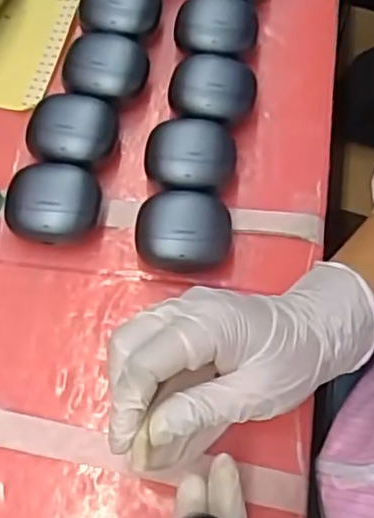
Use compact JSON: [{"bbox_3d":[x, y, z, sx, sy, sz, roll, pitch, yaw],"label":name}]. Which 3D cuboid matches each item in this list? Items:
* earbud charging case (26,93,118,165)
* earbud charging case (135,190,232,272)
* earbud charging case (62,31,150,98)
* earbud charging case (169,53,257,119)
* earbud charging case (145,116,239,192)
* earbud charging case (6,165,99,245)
[{"bbox_3d":[-0.074,-0.079,0.436,0.054,0.028,0.049,9,67,4],"label":"earbud charging case"},{"bbox_3d":[-0.002,-0.016,0.410,0.055,0.031,0.047,0,67,1],"label":"earbud charging case"},{"bbox_3d":[-0.055,-0.130,0.458,0.056,0.029,0.054,-3,67,-1],"label":"earbud charging case"},{"bbox_3d":[0.017,-0.111,0.450,0.055,0.035,0.047,9,67,4],"label":"earbud charging case"},{"bbox_3d":[0.002,-0.062,0.430,0.054,0.031,0.051,11,67,5],"label":"earbud charging case"},{"bbox_3d":[-0.082,-0.032,0.416,0.055,0.030,0.050,2,67,1],"label":"earbud charging case"}]

